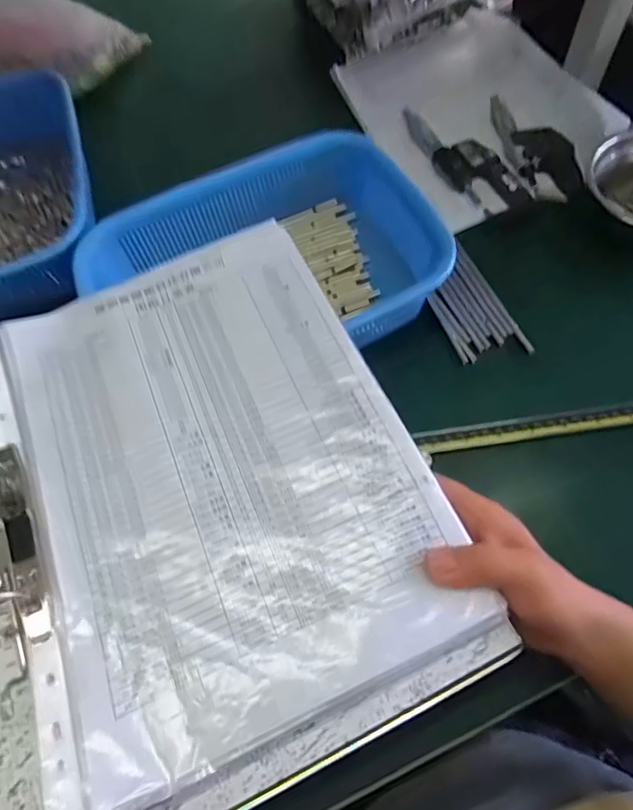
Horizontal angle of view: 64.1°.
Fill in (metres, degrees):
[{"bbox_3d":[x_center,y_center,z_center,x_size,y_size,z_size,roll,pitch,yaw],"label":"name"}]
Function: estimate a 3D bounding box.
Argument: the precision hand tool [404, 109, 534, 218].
[{"bbox_3d":[0.148,-0.259,0.515,0.061,0.013,0.160,-25,65,-9],"label":"precision hand tool"}]

